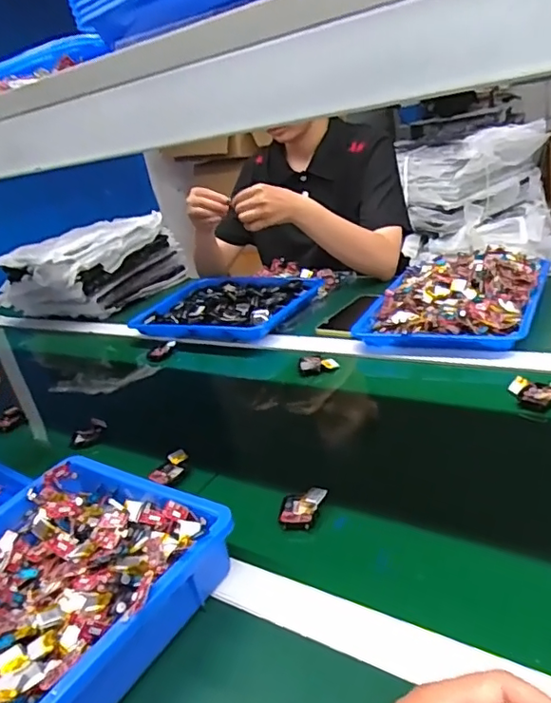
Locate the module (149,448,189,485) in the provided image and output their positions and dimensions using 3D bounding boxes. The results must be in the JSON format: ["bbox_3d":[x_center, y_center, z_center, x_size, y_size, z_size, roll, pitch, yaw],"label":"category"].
[{"bbox_3d":[-0.127,0.139,0.679,0.031,0.022,0.049,-2,27,23],"label":"module"}]

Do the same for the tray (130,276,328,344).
[{"bbox_3d":[-0.086,-0.100,1.106,0.317,0.045,0.262,3,30,32],"label":"tray"}]

